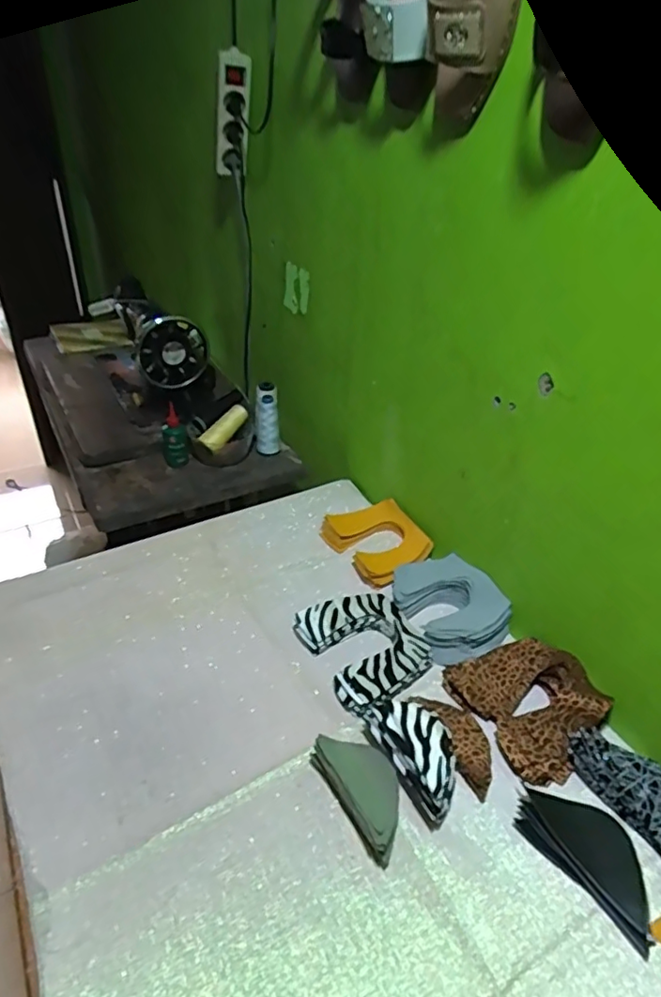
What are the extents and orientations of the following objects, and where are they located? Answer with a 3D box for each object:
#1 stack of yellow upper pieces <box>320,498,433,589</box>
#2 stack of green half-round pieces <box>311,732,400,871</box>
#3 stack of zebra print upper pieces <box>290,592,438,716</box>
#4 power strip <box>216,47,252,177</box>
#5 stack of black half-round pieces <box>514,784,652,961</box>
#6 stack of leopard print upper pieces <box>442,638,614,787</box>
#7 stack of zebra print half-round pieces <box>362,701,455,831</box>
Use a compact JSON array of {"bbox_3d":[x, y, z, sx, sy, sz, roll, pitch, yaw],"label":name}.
[{"bbox_3d":[0.074,0.063,0.903,0.131,0.031,0.157,-18,40,-25],"label":"stack of yellow upper pieces"},{"bbox_3d":[0.033,0.286,0.580,0.056,0.052,0.122,-19,41,-26],"label":"stack of green half-round pieces"},{"bbox_3d":[0.049,0.187,0.736,0.133,0.036,0.164,-18,40,-25],"label":"stack of zebra print upper pieces"},{"bbox_3d":[-0.161,-0.624,0.968,0.051,0.197,0.053,-14,63,-21],"label":"power strip"},{"bbox_3d":[0.249,0.334,0.555,0.077,0.014,0.140,-24,43,-31],"label":"stack of black half-round pieces"},{"bbox_3d":[0.232,0.226,0.672,0.139,0.044,0.162,-16,40,-23],"label":"stack of leopard print upper pieces"},{"bbox_3d":[0.088,0.264,0.606,0.060,0.062,0.119,-19,41,-26],"label":"stack of zebra print half-round pieces"}]

